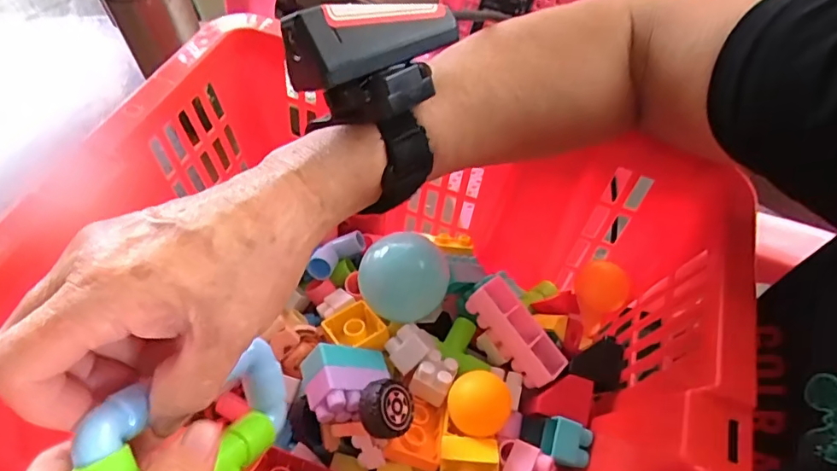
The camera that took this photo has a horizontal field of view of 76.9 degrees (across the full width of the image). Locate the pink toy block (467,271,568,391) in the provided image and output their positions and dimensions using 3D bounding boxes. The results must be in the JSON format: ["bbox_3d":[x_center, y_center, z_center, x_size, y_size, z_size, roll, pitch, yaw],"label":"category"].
[{"bbox_3d":[0.063,0.062,0.340,0.024,0.023,0.071,-25,76,-49],"label":"pink toy block"}]

